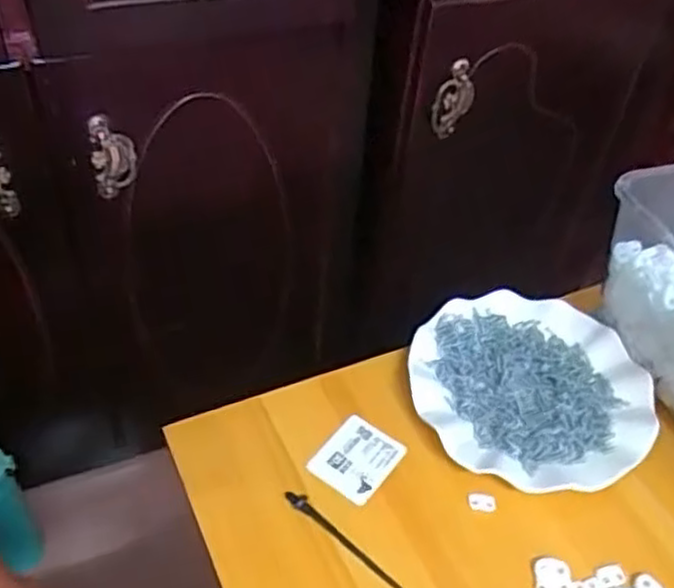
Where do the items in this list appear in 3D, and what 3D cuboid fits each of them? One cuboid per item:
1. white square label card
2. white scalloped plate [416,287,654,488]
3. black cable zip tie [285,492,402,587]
[{"bbox_3d":[0.016,0.118,0.521,0.049,0.004,0.062,32,49,18],"label":"white square label card"},{"bbox_3d":[0.148,0.072,0.561,0.176,0.020,0.175,3,45,-3],"label":"white scalloped plate"},{"bbox_3d":[0.007,0.162,0.471,0.105,0.006,0.010,33,50,24],"label":"black cable zip tie"}]

